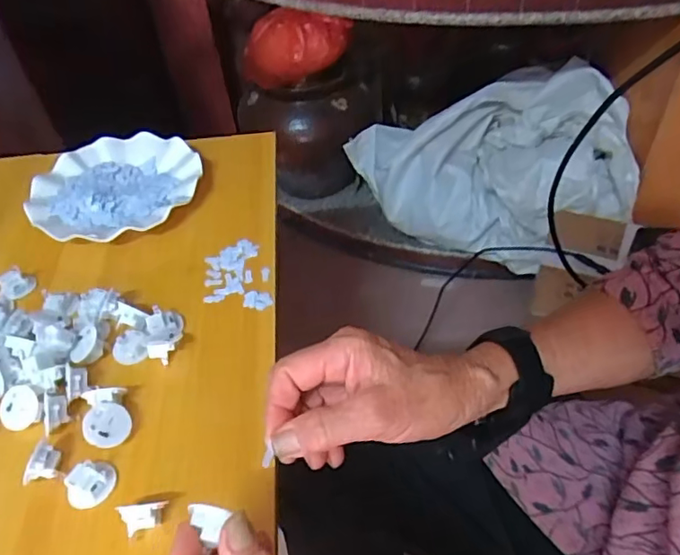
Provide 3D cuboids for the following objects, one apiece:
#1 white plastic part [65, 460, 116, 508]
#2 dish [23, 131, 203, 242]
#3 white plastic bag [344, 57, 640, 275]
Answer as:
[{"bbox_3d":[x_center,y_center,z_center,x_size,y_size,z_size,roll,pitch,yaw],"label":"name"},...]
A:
[{"bbox_3d":[-0.174,0.143,0.386,0.032,0.016,0.025,-37,53,-26],"label":"white plastic part"},{"bbox_3d":[-0.245,-0.102,0.614,0.177,0.021,0.175,-3,46,3],"label":"dish"},{"bbox_3d":[0.265,-0.204,1.043,0.475,0.242,0.278,-4,46,2],"label":"white plastic bag"}]

